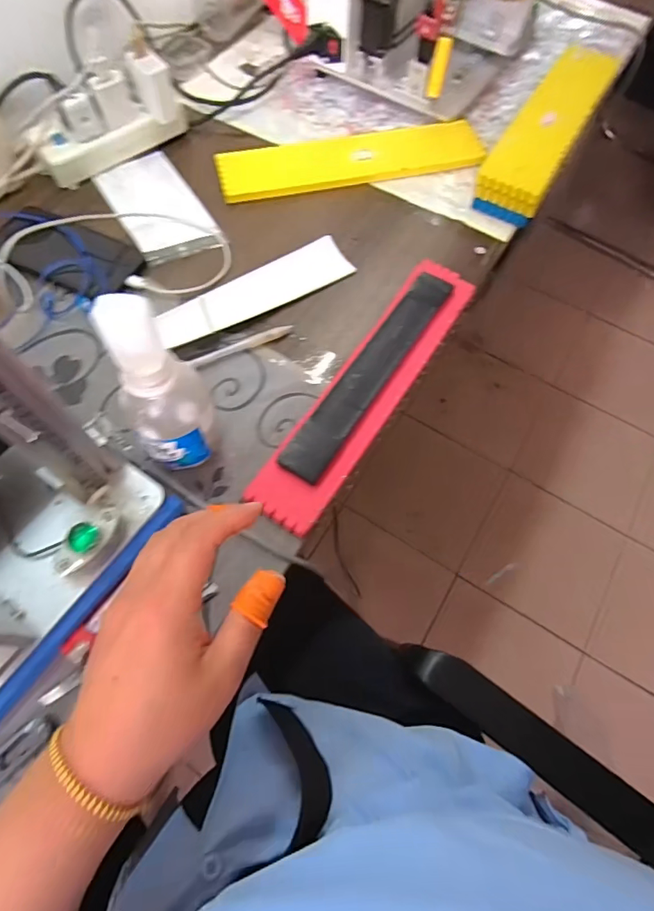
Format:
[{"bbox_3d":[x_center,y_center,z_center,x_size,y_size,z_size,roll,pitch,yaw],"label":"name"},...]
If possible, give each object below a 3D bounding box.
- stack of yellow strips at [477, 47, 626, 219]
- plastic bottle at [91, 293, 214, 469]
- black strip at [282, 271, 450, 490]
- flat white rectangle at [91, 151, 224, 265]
[{"bbox_3d":[0.306,-0.452,0.639,0.090,0.045,0.368,29,68,11],"label":"stack of yellow strips"},{"bbox_3d":[-0.125,-0.045,0.362,0.069,0.178,0.054,-30,70,-15],"label":"plastic bottle"},{"bbox_3d":[0.048,-0.089,0.463,0.042,0.009,0.278,32,67,9],"label":"black strip"},{"bbox_3d":[-0.208,-0.307,0.569,0.094,0.016,0.194,-29,70,-14],"label":"flat white rectangle"}]

